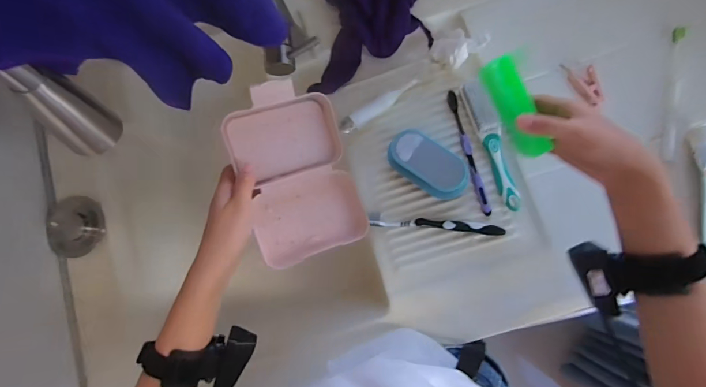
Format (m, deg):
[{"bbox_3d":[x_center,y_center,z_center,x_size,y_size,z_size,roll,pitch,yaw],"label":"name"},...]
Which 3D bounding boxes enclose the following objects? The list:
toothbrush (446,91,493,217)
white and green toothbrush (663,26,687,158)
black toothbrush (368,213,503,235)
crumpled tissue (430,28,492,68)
[{"bbox_3d":[0.159,-0.059,0.529,0.015,0.016,0.181,-14,81,3],"label":"toothbrush"},{"bbox_3d":[0.421,-0.130,0.500,0.013,0.014,0.173,9,83,6],"label":"white and green toothbrush"},{"bbox_3d":[0.110,0.041,0.512,0.176,0.021,0.018,4,82,4],"label":"black toothbrush"},{"bbox_3d":[0.141,-0.206,0.542,0.059,0.037,0.046,25,86,8],"label":"crumpled tissue"}]

